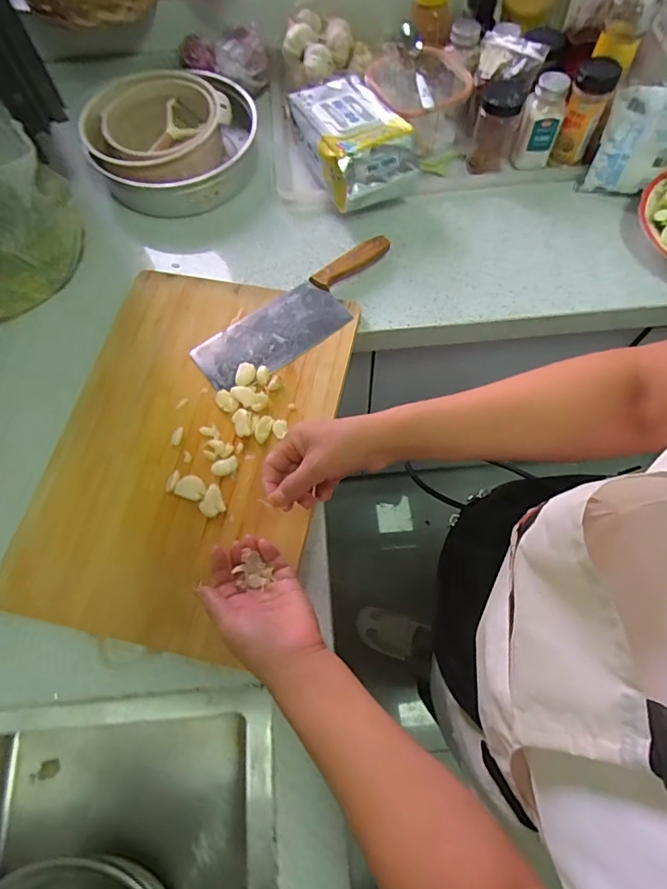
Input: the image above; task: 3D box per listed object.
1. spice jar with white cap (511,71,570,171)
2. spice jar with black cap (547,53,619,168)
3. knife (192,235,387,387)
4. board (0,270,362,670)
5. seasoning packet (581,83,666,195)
[{"bbox_3d":[0.297,-0.459,0.700,0.055,0.111,0.041,15,68,8],"label":"spice jar with white cap"},{"bbox_3d":[0.356,-0.473,0.699,0.053,0.115,0.063,20,69,10],"label":"spice jar with black cap"},{"bbox_3d":[-0.035,-0.168,0.645,0.301,0.029,0.085,-34,70,-12],"label":"knife"},{"bbox_3d":[-0.162,-0.007,0.579,0.302,0.041,0.450,10,68,6],"label":"board"},{"bbox_3d":[0.424,-0.419,0.677,0.098,0.132,0.040,20,48,14],"label":"seasoning packet"}]

